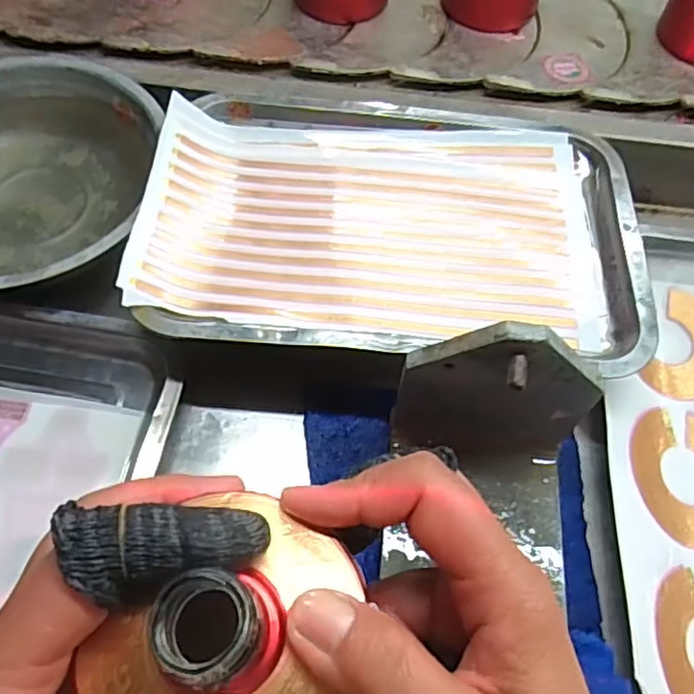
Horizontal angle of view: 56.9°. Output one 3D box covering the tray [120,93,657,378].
[{"bbox_3d":[0.028,-0.071,0.412,0.304,0.053,0.210,5,64,0],"label":"tray"}]

